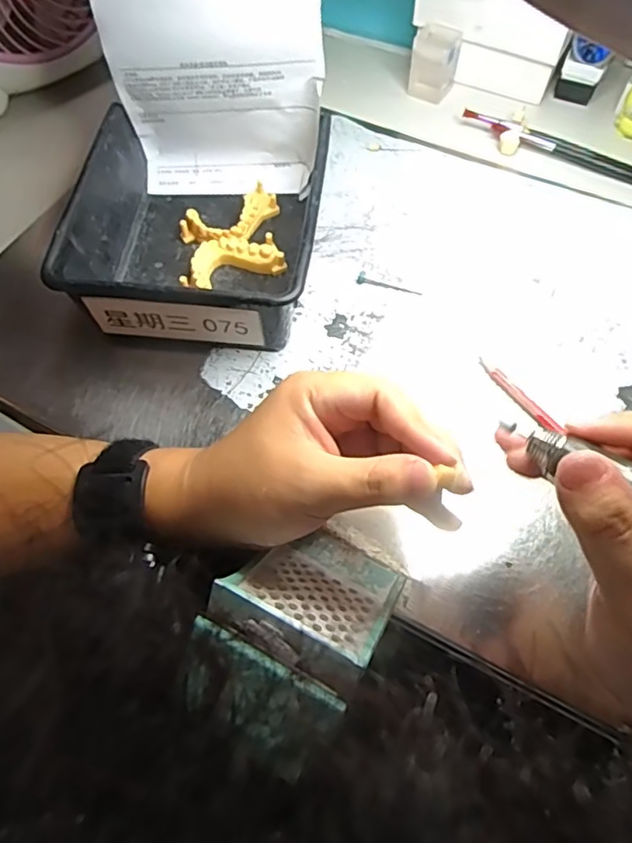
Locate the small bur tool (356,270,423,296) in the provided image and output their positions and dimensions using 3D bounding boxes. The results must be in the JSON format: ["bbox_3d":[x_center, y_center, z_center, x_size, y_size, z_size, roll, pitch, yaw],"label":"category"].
[{"bbox_3d":[0.053,-0.099,0.428,0.048,0.007,0.010,20,64,12],"label":"small bur tool"}]

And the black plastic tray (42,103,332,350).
[{"bbox_3d":[-0.079,-0.134,0.414,0.160,0.067,0.166,6,62,5],"label":"black plastic tray"}]

